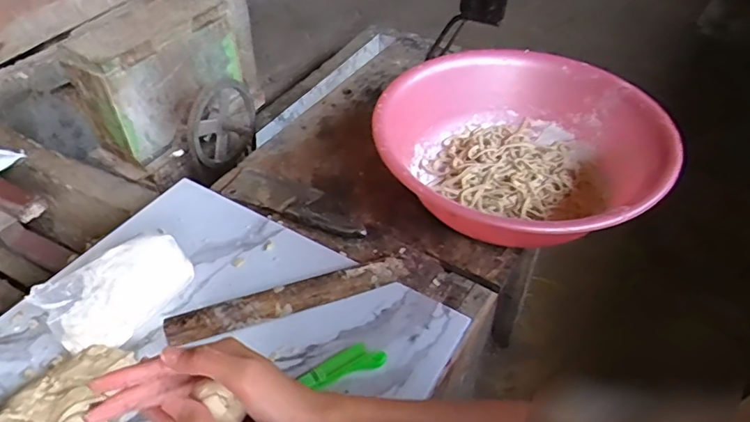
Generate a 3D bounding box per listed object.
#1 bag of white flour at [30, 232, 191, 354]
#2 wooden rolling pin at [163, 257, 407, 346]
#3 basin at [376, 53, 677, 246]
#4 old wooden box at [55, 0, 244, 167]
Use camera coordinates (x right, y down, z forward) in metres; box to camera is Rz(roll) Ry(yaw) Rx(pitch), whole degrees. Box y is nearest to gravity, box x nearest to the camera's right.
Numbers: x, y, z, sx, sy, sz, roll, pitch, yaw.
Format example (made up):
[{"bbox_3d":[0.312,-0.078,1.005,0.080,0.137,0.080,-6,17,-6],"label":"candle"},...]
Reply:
[{"bbox_3d":[-0.293,0.094,0.612,0.076,0.071,0.158,31,50,28],"label":"bag of white flour"},{"bbox_3d":[-0.099,0.104,0.629,0.286,0.022,0.029,-14,45,-17],"label":"wooden rolling pin"},{"bbox_3d":[0.205,-0.087,0.776,0.399,0.124,0.382,1,43,-1],"label":"basin"},{"bbox_3d":[-0.467,-0.309,1.157,0.147,0.238,0.351,23,47,21],"label":"old wooden box"}]

